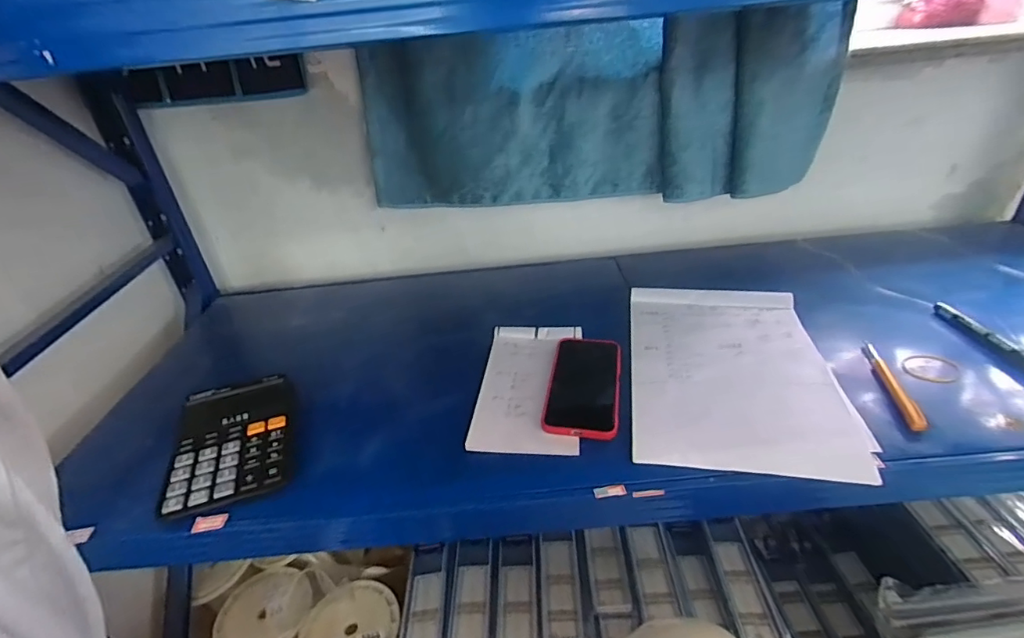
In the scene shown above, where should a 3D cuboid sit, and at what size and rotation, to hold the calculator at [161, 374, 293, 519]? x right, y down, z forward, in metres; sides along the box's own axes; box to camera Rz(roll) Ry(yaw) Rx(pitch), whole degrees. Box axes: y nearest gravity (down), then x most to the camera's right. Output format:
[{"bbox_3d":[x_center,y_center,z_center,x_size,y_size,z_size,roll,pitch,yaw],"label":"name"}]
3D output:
[{"bbox_3d":[-0.289,0.127,0.517,0.111,0.041,0.141,-15,33,-14],"label":"calculator"}]

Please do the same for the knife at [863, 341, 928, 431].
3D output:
[{"bbox_3d":[0.398,0.064,0.522,0.013,0.014,0.140,2,33,12],"label":"knife"}]

